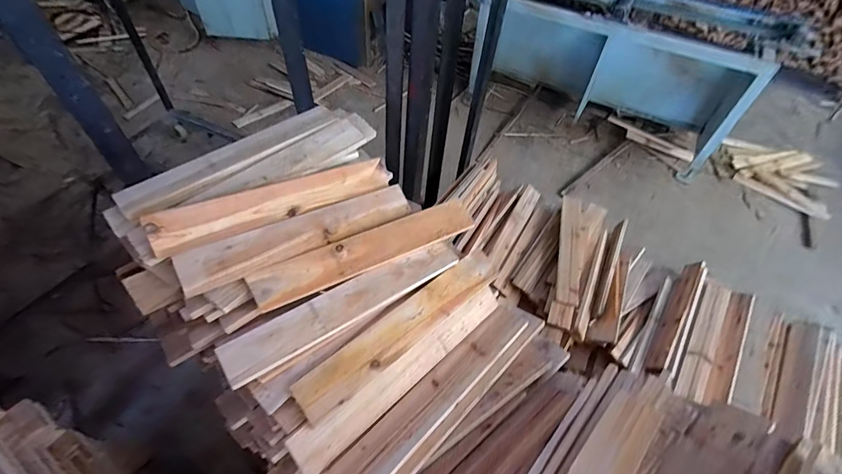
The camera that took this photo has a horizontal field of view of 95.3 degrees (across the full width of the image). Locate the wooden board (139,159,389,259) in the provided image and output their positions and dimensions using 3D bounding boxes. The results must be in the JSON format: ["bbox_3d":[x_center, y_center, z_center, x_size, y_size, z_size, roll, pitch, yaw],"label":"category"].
[{"bbox_3d":[-0.286,-0.079,0.802,0.485,0.076,0.020,-23,17,-31],"label":"wooden board"}]

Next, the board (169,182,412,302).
[{"bbox_3d":[-0.240,-0.007,0.823,0.495,0.022,0.080,-24,77,-29],"label":"board"}]

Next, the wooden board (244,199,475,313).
[{"bbox_3d":[-0.109,0.025,0.825,0.488,0.025,0.087,-22,73,-23],"label":"wooden board"}]

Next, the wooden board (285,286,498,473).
[{"bbox_3d":[-0.021,0.251,0.762,0.509,0.080,0.012,-34,20,-31],"label":"wooden board"}]

